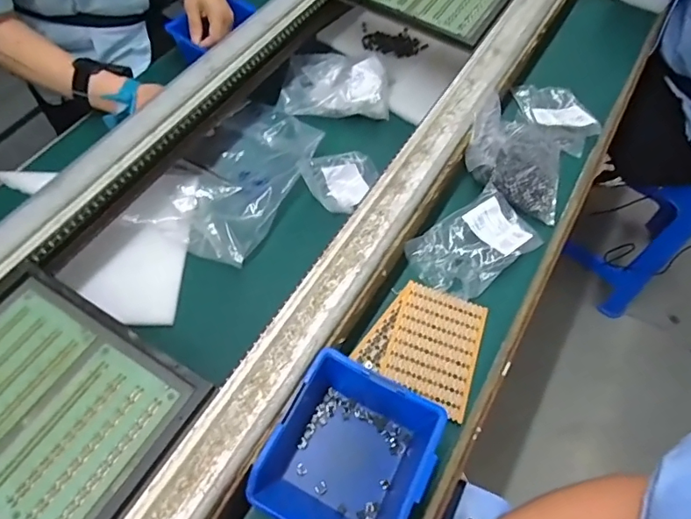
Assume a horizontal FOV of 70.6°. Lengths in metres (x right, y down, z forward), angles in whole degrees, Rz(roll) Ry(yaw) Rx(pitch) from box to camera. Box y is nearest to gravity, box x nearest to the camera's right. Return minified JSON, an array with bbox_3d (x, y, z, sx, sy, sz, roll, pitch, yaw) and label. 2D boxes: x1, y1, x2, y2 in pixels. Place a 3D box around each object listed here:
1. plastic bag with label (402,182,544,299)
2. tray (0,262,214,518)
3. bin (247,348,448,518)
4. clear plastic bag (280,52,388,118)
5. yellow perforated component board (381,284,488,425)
[{"bbox_3d":[0.143,-0.020,0.547,0.147,0.016,0.092,-33,68,-22],"label":"plastic bag with label"},{"bbox_3d":[-0.248,0.120,0.393,0.211,0.010,0.176,30,63,13],"label":"tray"},{"bbox_3d":[0.002,0.167,0.413,0.120,0.064,0.132,27,61,10],"label":"bin"},{"bbox_3d":[-0.013,-0.262,0.715,0.152,0.036,0.108,8,59,-1],"label":"clear plastic bag"},{"bbox_3d":[0.090,0.086,0.492,0.087,0.009,0.116,21,60,6],"label":"yellow perforated component board"}]

